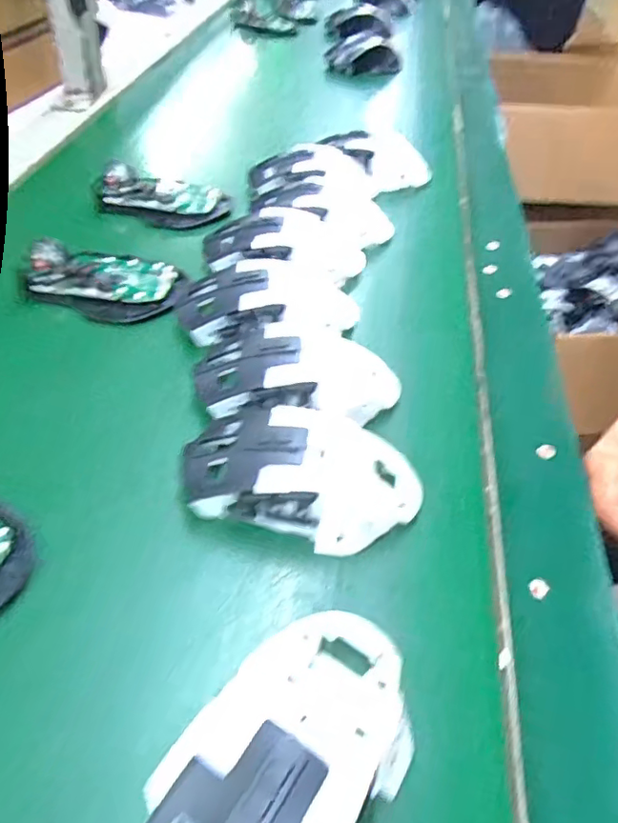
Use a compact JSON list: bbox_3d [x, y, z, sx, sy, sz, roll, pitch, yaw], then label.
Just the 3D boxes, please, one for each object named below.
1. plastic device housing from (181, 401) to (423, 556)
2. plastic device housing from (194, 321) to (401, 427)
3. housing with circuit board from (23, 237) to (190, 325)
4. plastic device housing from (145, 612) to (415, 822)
[{"bbox_3d":[-0.002,0.026,0.279,0.111,0.034,0.069,16,46,10],"label":"plastic device housing"},{"bbox_3d":[-0.005,-0.025,0.329,0.114,0.035,0.060,0,45,-6],"label":"plastic device housing"},{"bbox_3d":[-0.137,-0.094,0.397,0.101,0.027,0.063,18,46,12],"label":"housing with circuit board"},{"bbox_3d":[-0.005,0.114,0.190,0.063,0.031,0.114,33,51,24],"label":"plastic device housing"}]

